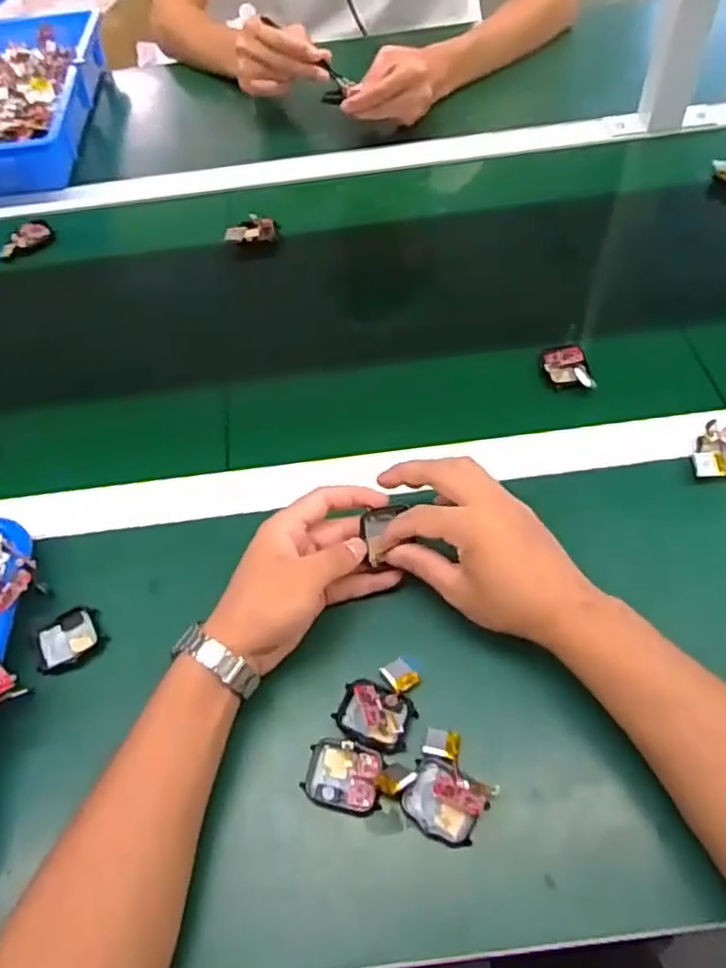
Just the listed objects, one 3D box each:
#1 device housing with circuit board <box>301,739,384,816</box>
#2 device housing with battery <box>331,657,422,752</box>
[{"bbox_3d":[-0.012,0.179,0.423,0.045,0.007,0.038,9,58,11],"label":"device housing with circuit board"},{"bbox_3d":[0.012,0.138,0.444,0.046,0.020,0.057,19,60,17],"label":"device housing with battery"}]

